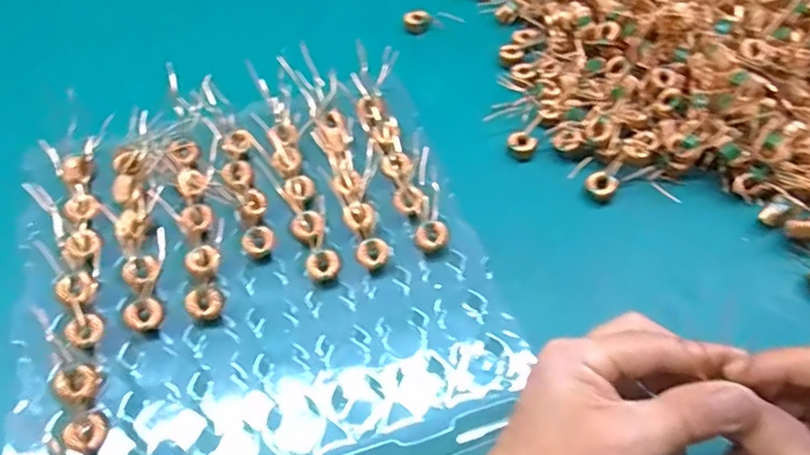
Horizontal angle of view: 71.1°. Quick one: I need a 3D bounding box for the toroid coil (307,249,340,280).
[{"bbox_3d":[-0.053,0.025,0.371,0.020,0.012,0.020,1,56,-2],"label":"toroid coil"}]

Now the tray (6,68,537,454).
[{"bbox_3d":[-0.094,0.036,0.360,0.279,0.030,0.282,-17,58,-13],"label":"tray"}]

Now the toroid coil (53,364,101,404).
[{"bbox_3d":[-0.184,0.087,0.318,0.022,0.005,0.021,1,56,-2],"label":"toroid coil"}]

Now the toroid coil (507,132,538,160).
[{"bbox_3d":[0.089,-0.063,0.436,0.020,0.012,0.016,24,59,13],"label":"toroid coil"}]

